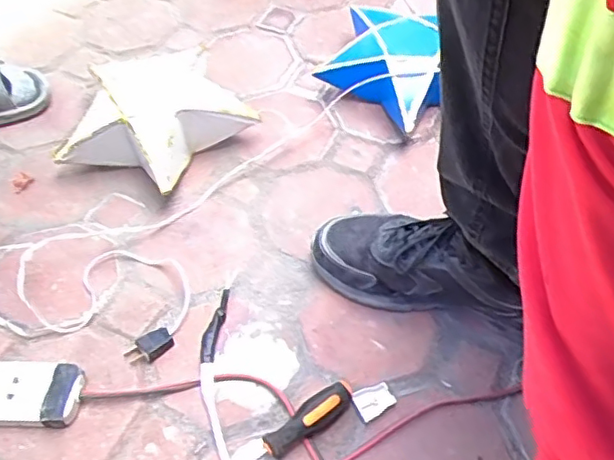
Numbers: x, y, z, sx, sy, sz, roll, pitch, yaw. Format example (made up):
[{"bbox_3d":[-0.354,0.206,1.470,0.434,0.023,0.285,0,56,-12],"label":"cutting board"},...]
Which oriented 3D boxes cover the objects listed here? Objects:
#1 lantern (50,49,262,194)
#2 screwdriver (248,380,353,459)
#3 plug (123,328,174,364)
[{"bbox_3d":[-0.203,-0.155,0.792,0.212,0.089,0.240,33,58,23],"label":"lantern"},{"bbox_3d":[-0.031,0.197,0.560,0.181,0.028,0.034,-27,57,-21],"label":"screwdriver"},{"bbox_3d":[-0.163,0.121,0.621,0.049,0.020,0.024,-20,54,-16],"label":"plug"}]

